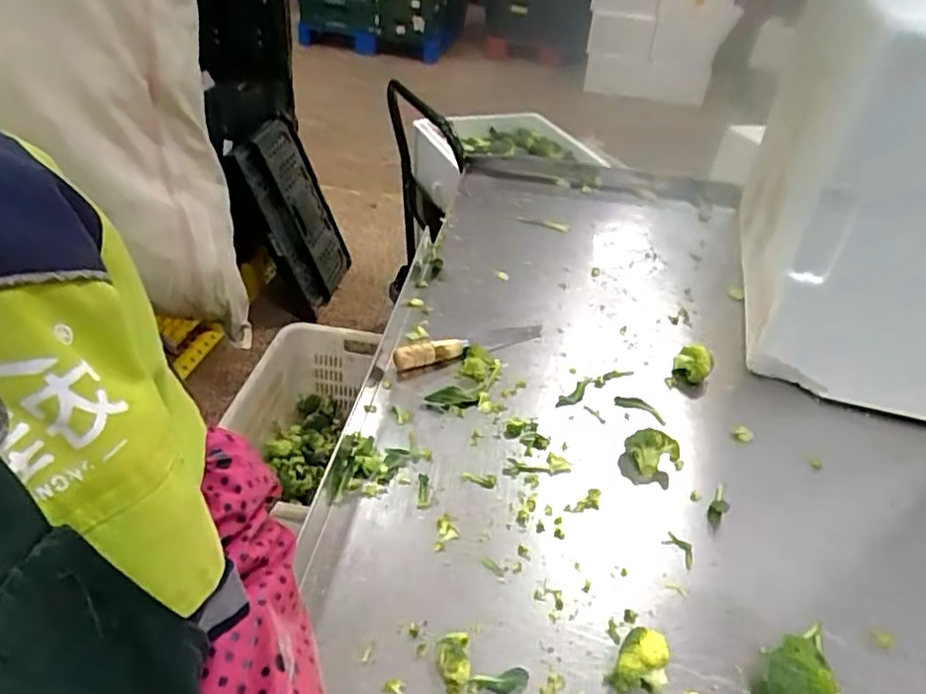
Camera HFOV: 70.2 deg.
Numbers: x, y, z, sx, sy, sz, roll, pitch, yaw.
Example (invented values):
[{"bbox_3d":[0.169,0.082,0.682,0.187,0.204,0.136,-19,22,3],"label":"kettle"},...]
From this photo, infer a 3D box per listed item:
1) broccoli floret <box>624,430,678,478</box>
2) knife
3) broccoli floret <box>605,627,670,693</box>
[{"bbox_3d":[0.200,0.108,0.693,0.048,0.033,0.044,-14,43,-23],"label":"broccoli floret"},{"bbox_3d":[0.011,-0.003,0.819,0.195,0.019,0.032,-12,42,-21],"label":"knife"},{"bbox_3d":[0.140,0.243,0.510,0.041,0.038,0.045,26,43,23],"label":"broccoli floret"}]

